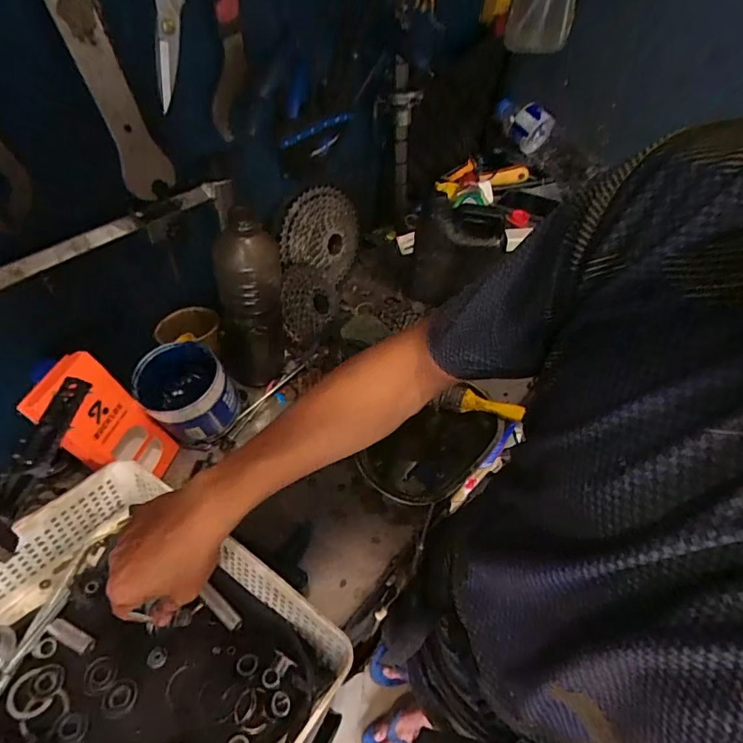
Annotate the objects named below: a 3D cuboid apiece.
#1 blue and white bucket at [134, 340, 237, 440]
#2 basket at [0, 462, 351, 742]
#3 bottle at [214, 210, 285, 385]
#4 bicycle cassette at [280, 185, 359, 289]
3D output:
[{"bbox_3d":[-0.232,0.029,0.593,0.101,0.087,0.096,3,52,-3],"label":"blue and white bucket"},{"bbox_3d":[-0.219,0.249,0.418,0.314,0.109,0.241,31,56,18],"label":"basket"},{"bbox_3d":[-0.146,-0.083,0.560,0.069,0.220,0.062,3,52,-3],"label":"bottle"},{"bbox_3d":[-0.075,-0.224,0.763,0.157,0.142,0.048,15,1,-40],"label":"bicycle cassette"}]

